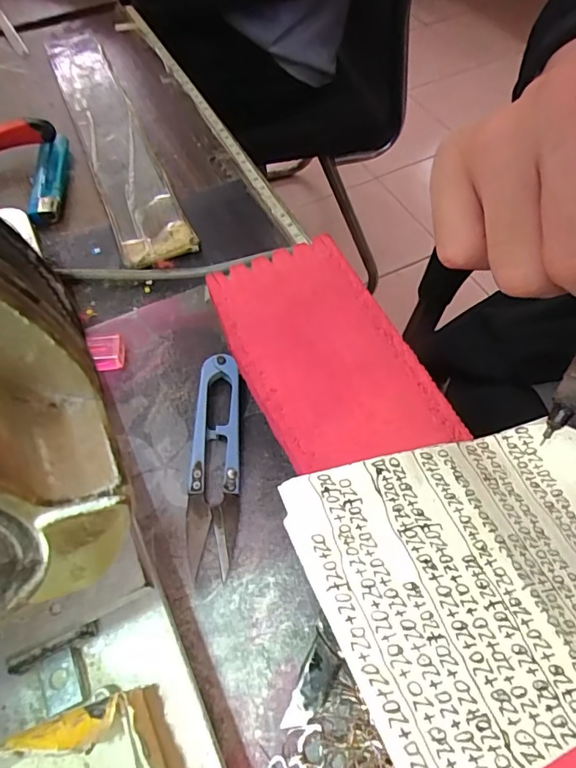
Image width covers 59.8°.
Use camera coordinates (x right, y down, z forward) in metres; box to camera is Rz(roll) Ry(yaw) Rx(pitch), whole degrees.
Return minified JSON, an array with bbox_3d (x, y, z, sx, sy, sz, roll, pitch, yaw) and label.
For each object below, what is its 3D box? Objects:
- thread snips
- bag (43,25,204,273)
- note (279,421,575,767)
[{"bbox_3d":[-0.033,0.032,0.228,0.022,0.010,0.100,-1,60,0],"label":"thread snips"},{"bbox_3d":[-0.128,-0.185,0.355,0.042,0.012,0.279,-21,62,-11],"label":"bag"},{"bbox_3d":[0.055,0.045,0.126,0.100,0.007,0.069,-6,52,-28],"label":"note"}]

